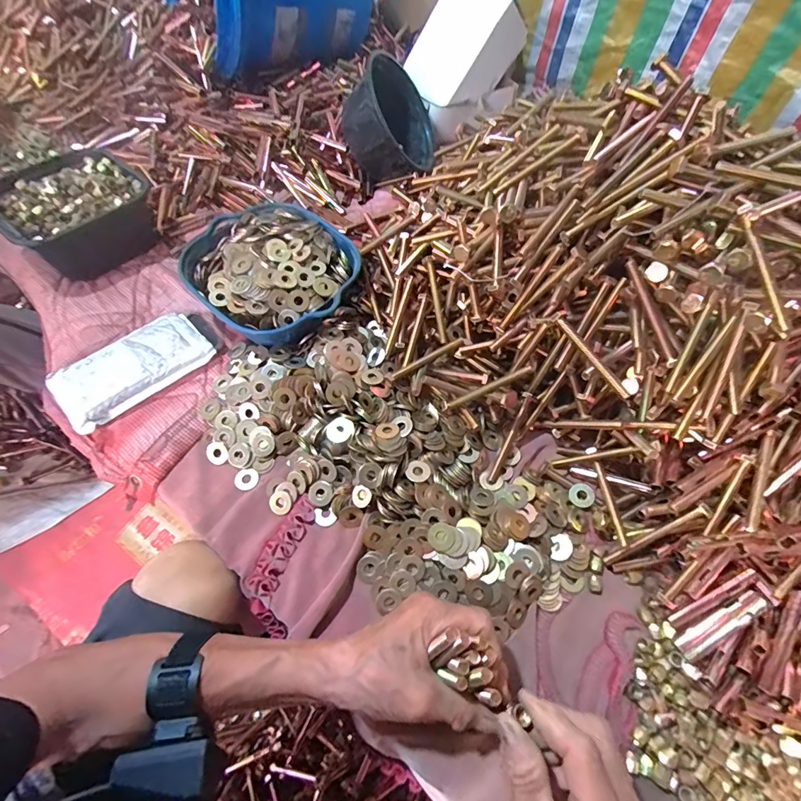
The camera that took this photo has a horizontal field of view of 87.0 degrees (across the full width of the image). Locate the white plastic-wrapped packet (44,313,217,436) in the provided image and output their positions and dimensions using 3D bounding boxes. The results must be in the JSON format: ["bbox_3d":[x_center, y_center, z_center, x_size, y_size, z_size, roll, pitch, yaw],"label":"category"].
[{"bbox_3d":[-0.315,-0.041,0.493,0.165,0.026,0.093,-41,70,-20],"label":"white plastic-wrapped packet"}]

